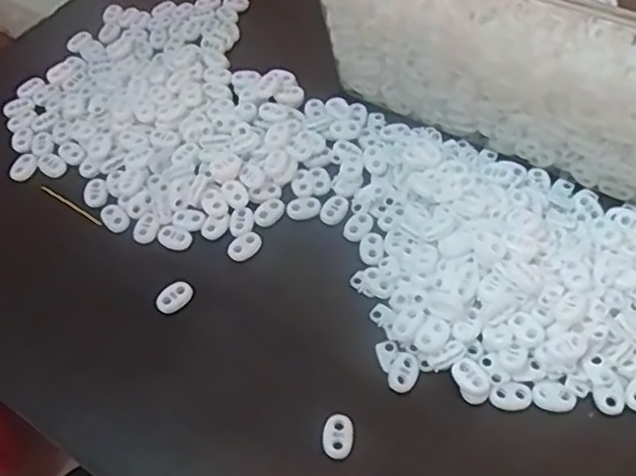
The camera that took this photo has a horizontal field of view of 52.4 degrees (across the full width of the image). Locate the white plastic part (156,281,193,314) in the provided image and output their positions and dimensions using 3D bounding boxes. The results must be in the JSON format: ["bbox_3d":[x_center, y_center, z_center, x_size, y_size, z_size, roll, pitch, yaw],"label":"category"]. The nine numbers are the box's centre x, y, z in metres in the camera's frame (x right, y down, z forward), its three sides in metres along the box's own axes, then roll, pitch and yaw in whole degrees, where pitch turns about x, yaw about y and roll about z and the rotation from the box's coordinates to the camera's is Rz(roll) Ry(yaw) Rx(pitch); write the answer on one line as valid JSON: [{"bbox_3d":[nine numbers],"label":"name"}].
[{"bbox_3d":[-0.086,0.036,0.390,0.023,0.009,0.011,-40,63,-20],"label":"white plastic part"}]

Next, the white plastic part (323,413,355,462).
[{"bbox_3d":[0.011,0.105,0.342,0.016,0.006,0.023,6,57,8],"label":"white plastic part"}]

